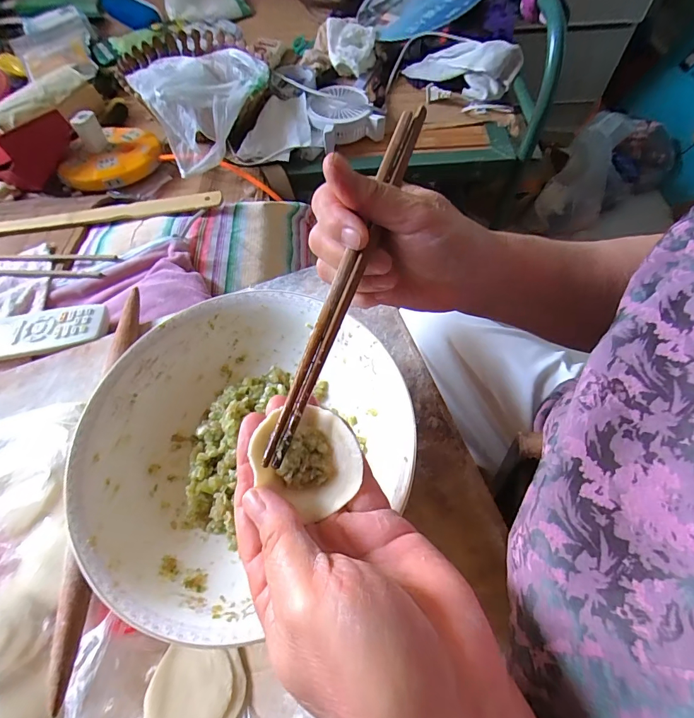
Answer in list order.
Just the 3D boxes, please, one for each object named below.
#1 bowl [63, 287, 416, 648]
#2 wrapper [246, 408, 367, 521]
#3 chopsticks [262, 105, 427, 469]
[{"bbox_3d":[-0.075,0.053,0.278,0.211,0.075,0.204,-1,62,2],"label":"bowl"},{"bbox_3d":[-0.018,0.047,0.190,0.049,0.022,0.045,28,67,16],"label":"wrapper"},{"bbox_3d":[0.004,-0.054,0.216,0.013,0.008,0.231,17,72,11],"label":"chopsticks"}]

